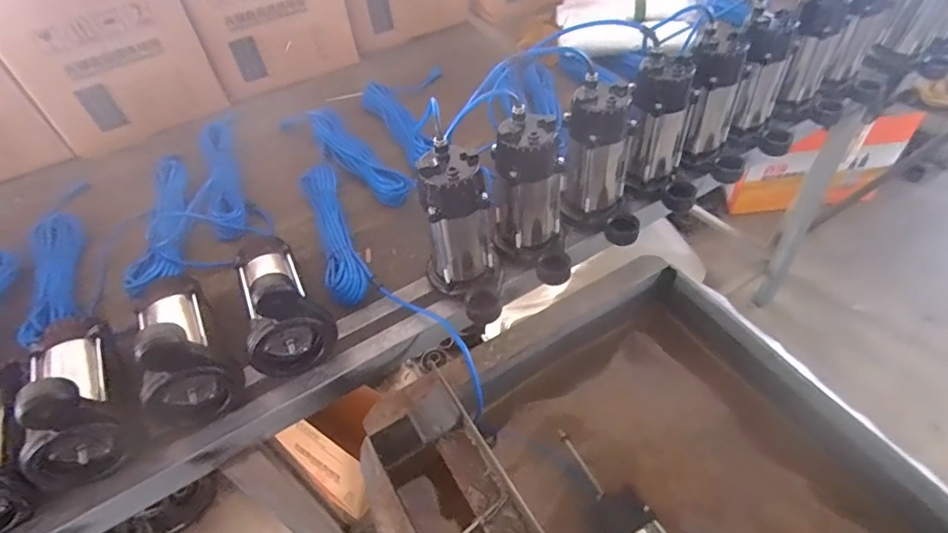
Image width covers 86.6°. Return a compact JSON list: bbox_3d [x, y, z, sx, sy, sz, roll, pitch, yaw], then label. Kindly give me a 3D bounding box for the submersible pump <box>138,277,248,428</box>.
[{"bbox_3d":[-0.425,0.105,0.702,0.114,0.152,0.187,-29,52,-18],"label":"submersible pump"}]

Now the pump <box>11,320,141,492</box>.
[{"bbox_3d":[-0.547,0.156,0.669,0.103,0.156,0.210,-29,52,-18],"label":"pump"}]

